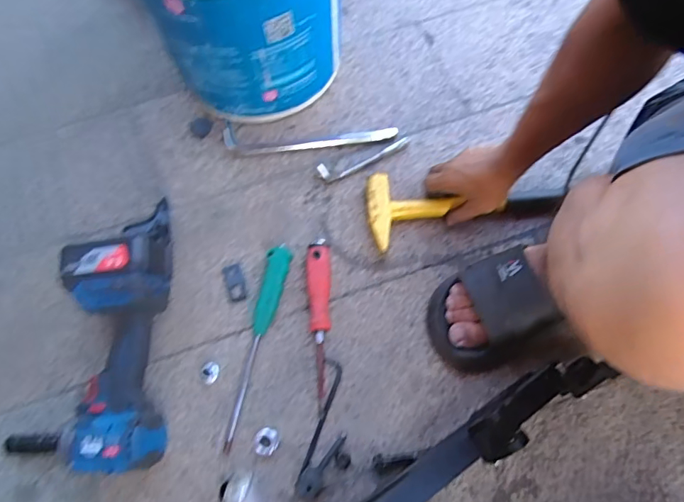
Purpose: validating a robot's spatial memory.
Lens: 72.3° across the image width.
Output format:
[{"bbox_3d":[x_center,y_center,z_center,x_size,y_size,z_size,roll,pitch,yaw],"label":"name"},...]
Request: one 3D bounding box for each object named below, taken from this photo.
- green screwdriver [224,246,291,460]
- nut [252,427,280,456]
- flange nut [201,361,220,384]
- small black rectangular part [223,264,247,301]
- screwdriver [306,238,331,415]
[{"bbox_3d":[-0.103,0.109,0.568,0.030,0.021,0.248,10,69,6],"label":"green screwdriver"},{"bbox_3d":[-0.087,0.217,0.535,0.028,0.013,0.029,-1,68,2],"label":"nut"},{"bbox_3d":[-0.160,0.147,0.568,0.023,0.008,0.023,-1,68,2],"label":"flange nut"},{"bbox_3d":[-0.140,0.041,0.613,0.024,0.004,0.051,-17,68,-5],"label":"small black rectangular part"},{"bbox_3d":[-0.025,0.084,0.575,0.029,0.031,0.202,-4,68,0],"label":"screwdriver"}]

